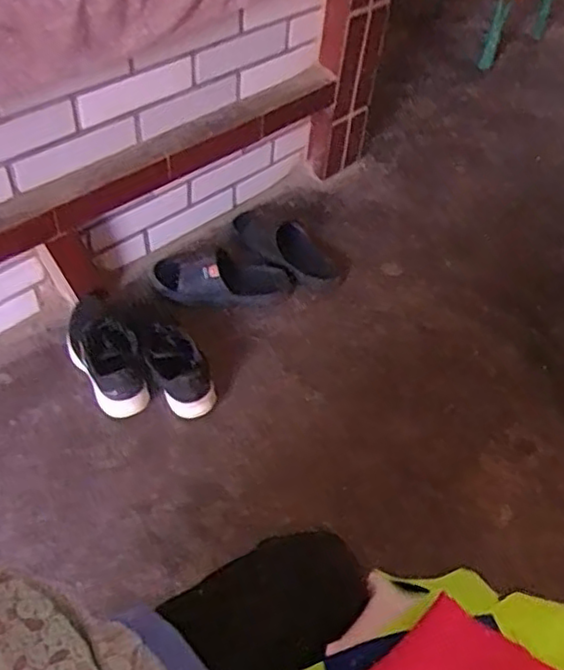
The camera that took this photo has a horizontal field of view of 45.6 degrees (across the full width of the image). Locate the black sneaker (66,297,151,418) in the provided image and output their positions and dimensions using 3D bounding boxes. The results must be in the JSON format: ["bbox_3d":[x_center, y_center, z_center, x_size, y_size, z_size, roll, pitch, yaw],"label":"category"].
[{"bbox_3d":[-0.319,0.023,1.193,0.101,0.118,0.259,-25,57,-25],"label":"black sneaker"}]

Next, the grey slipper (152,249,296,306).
[{"bbox_3d":[-0.112,-0.115,1.332,0.278,0.064,0.112,-4,51,-10],"label":"grey slipper"}]

